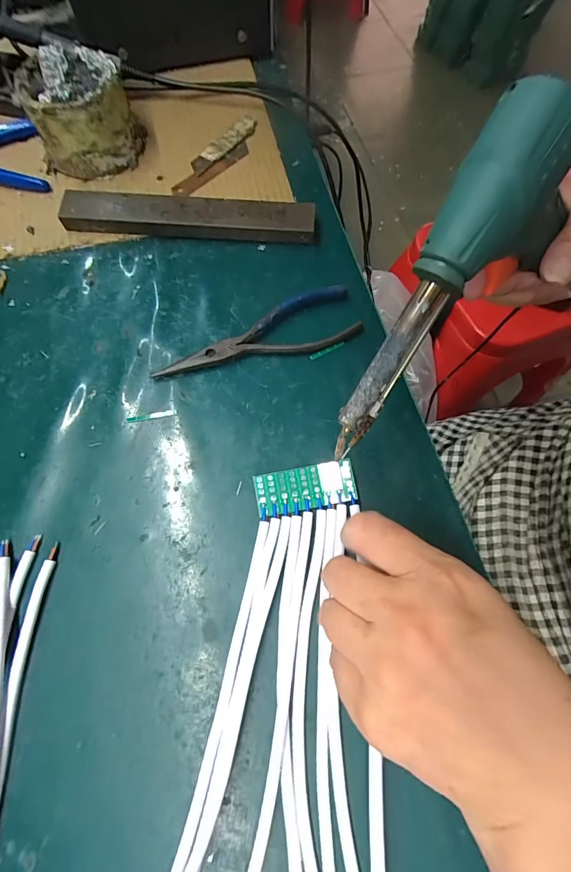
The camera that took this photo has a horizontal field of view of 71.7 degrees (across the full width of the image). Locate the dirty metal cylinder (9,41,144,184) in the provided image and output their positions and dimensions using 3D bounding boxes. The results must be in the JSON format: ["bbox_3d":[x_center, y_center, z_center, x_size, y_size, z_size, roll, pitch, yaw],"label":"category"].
[{"bbox_3d":[-0.175,-0.281,0.338,0.088,0.070,0.083,-20,70,-7],"label":"dirty metal cylinder"}]

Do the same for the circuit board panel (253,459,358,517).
[{"bbox_3d":[0.012,0.034,0.254,0.062,0.009,0.027,-11,69,-4],"label":"circuit board panel"}]

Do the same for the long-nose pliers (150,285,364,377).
[{"bbox_3d":[-0.022,-0.075,0.296,0.152,0.011,0.047,-17,70,-6],"label":"long-nose pliers"}]

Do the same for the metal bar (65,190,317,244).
[{"bbox_3d":[-0.081,-0.185,0.334,0.208,0.019,0.030,3,69,2],"label":"metal bar"}]

